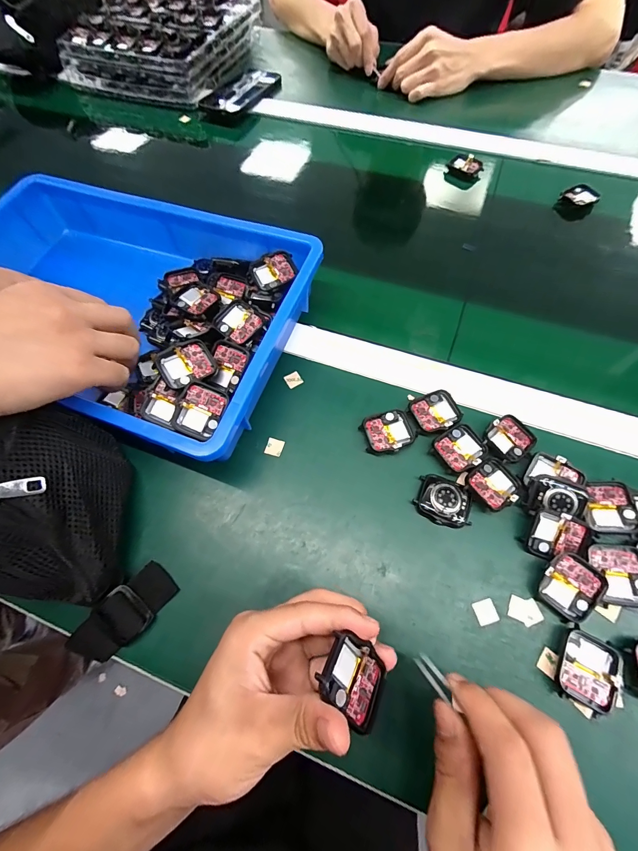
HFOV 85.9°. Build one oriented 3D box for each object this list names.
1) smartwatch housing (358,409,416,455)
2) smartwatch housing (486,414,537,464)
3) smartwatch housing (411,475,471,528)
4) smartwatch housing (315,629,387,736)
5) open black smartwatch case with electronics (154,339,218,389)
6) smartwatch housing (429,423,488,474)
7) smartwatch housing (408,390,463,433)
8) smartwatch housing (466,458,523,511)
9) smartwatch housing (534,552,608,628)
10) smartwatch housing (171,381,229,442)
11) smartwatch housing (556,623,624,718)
[{"bbox_3d":[0.064,0.007,0.320,0.045,0.010,0.039,-20,66,-8],"label":"smartwatch housing"},{"bbox_3d":[0.173,0.011,0.309,0.043,0.009,0.036,-38,69,-15],"label":"smartwatch housing"},{"bbox_3d":[0.106,0.064,0.292,0.045,0.010,0.038,23,67,12],"label":"smartwatch housing"},{"bbox_3d":[0.020,0.142,0.192,0.044,0.005,0.036,49,44,-11],"label":"smartwatch housing"},{"bbox_3d":[-0.110,-0.051,0.287,0.043,0.006,0.036,-39,86,-19],"label":"open black smartwatch case with electronics"},{"bbox_3d":[0.126,0.021,0.309,0.043,0.008,0.038,-32,68,-13],"label":"smartwatch housing"},{"bbox_3d":[0.110,-0.013,0.324,0.043,0.005,0.039,-19,65,-7],"label":"smartwatch housing"},{"bbox_3d":[0.151,0.050,0.294,0.042,0.010,0.038,-39,69,-15],"label":"smartwatch housing"},{"bbox_3d":[0.190,0.122,0.260,0.038,0.009,0.044,38,86,18],"label":"smartwatch housing"},{"bbox_3d":[-0.095,-0.011,0.276,0.035,0.006,0.043,25,93,-8],"label":"smartwatch housing"},{"bbox_3d":[0.188,0.171,0.241,0.037,0.013,0.045,22,67,12],"label":"smartwatch housing"}]

